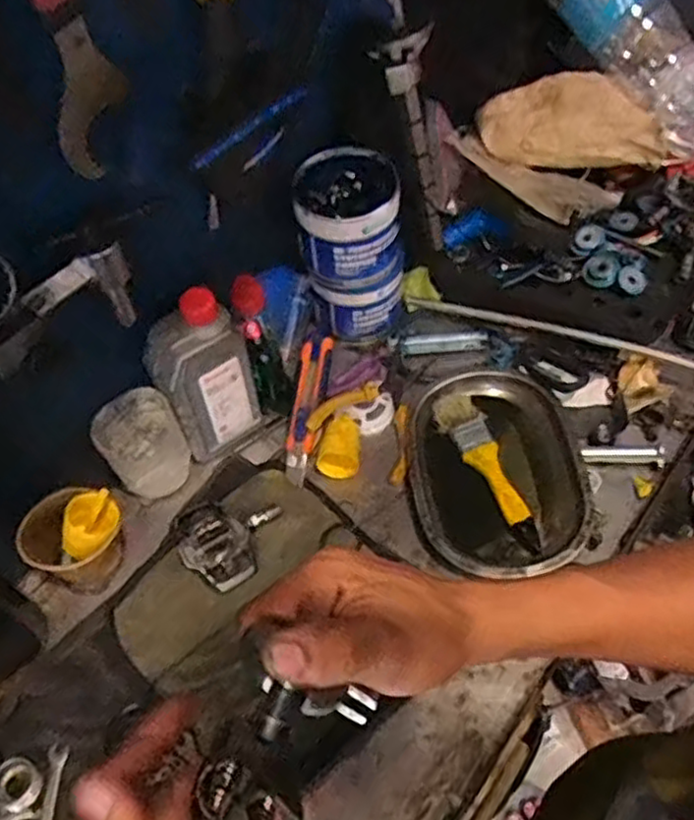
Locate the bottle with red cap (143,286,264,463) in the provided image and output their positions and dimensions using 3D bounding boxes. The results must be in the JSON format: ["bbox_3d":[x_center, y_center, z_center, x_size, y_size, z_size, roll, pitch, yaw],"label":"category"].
[{"bbox_3d":[-0.133,-0.033,0.657,0.085,0.166,0.054,-30,58,-15],"label":"bottle with red cap"}]

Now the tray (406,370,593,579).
[{"bbox_3d":[0.144,0.064,0.697,0.167,0.039,0.218,-7,55,0],"label":"tray"}]

